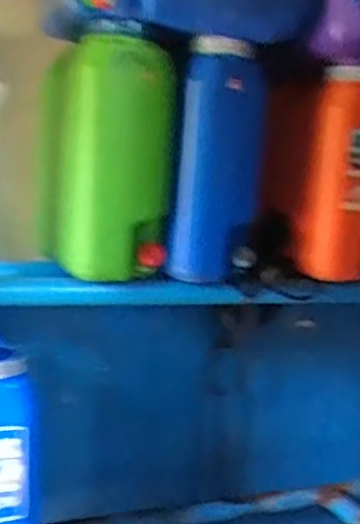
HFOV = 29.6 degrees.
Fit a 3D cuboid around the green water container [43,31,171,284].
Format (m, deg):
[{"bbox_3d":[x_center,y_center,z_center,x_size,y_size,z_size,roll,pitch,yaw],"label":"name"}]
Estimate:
[{"bbox_3d":[-0.139,-0.184,1.215,0.158,0.374,0.239,1,8,-26],"label":"green water container"}]

